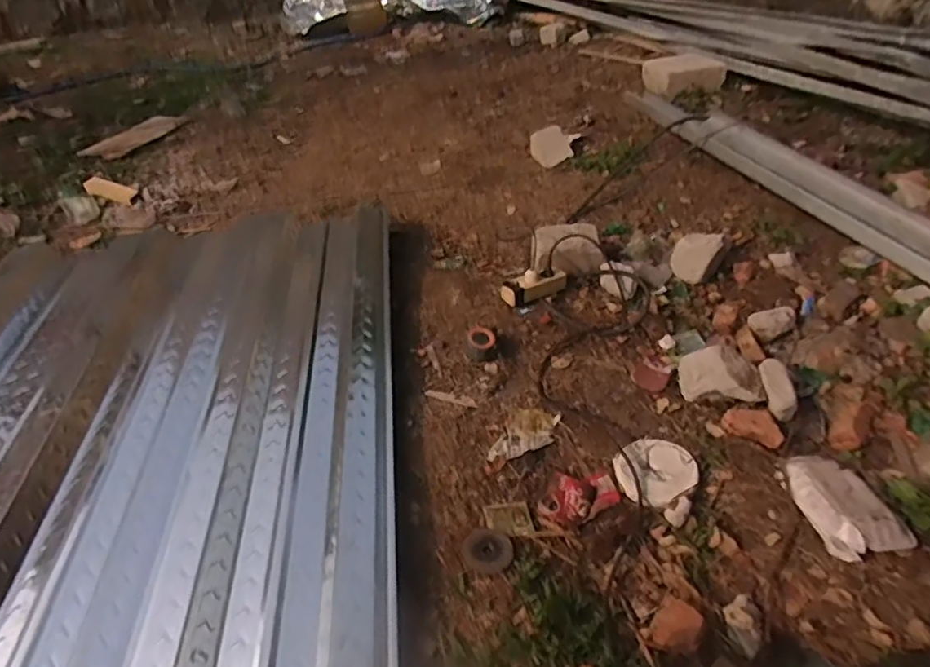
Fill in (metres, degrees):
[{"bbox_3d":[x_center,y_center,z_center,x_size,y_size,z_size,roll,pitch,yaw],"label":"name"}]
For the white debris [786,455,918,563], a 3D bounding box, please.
[{"bbox_3d":[0.588,0.264,0.923,0.123,0.053,0.186,-11,41,-9],"label":"white debris"}]

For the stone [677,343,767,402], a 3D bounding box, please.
[{"bbox_3d":[0.479,0.085,1.103,0.158,0.117,0.065,24,47,29],"label":"stone"}]

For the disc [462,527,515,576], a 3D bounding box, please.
[{"bbox_3d":[0.038,0.335,0.906,0.072,0.004,0.074,-2,40,2],"label":"disc"}]

